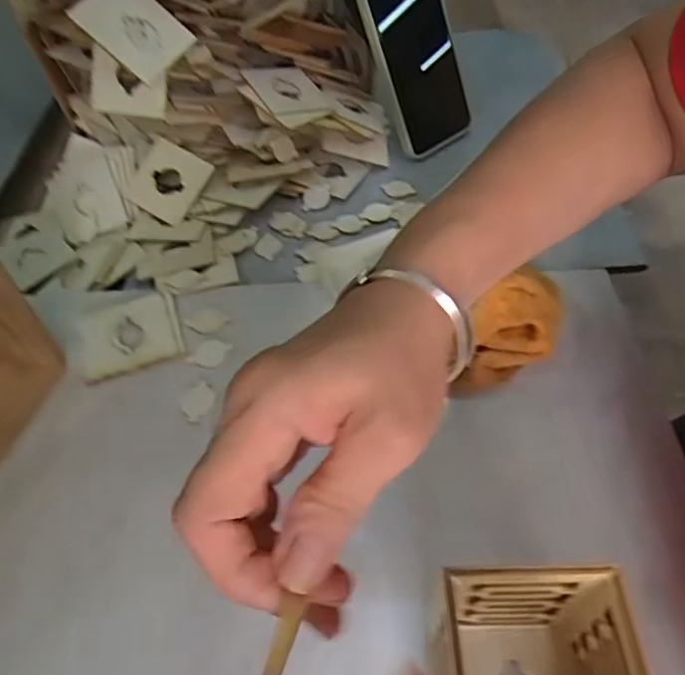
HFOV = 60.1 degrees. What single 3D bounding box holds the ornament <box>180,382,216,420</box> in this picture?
[{"bbox_3d":[-0.093,0.040,0.379,0.022,0.004,0.026,-14,50,-7],"label":"ornament"}]

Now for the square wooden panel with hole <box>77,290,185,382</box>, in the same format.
[{"bbox_3d":[-0.152,-0.004,0.420,0.068,0.004,0.069,-18,51,-11],"label":"square wooden panel with hole"}]

